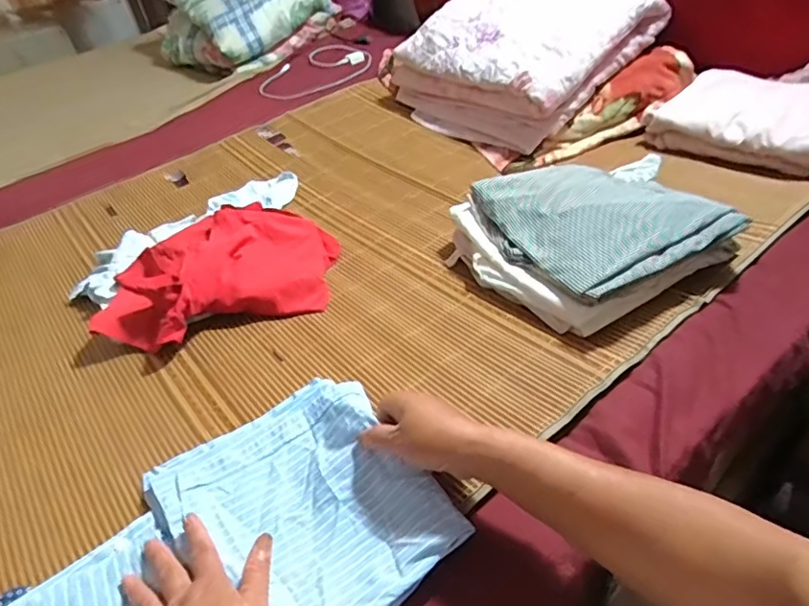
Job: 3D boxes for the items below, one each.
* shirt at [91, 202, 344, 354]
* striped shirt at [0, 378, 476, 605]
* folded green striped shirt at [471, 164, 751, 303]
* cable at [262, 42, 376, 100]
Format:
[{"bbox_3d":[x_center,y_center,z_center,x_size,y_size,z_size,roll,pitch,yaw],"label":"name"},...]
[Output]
[{"bbox_3d":[-0.259,-0.048,0.794,0.341,0.073,0.226,-19,41,-15],"label":"shirt"},{"bbox_3d":[-0.197,0.236,0.440,0.456,0.051,0.257,-30,46,-27],"label":"striped shirt"},{"bbox_3d":[0.245,-0.113,0.725,0.237,0.050,0.256,-19,42,-12],"label":"folded green striped shirt"},{"bbox_3d":[-0.222,-0.639,1.508,0.216,0.054,0.338,23,48,30],"label":"cable"}]

